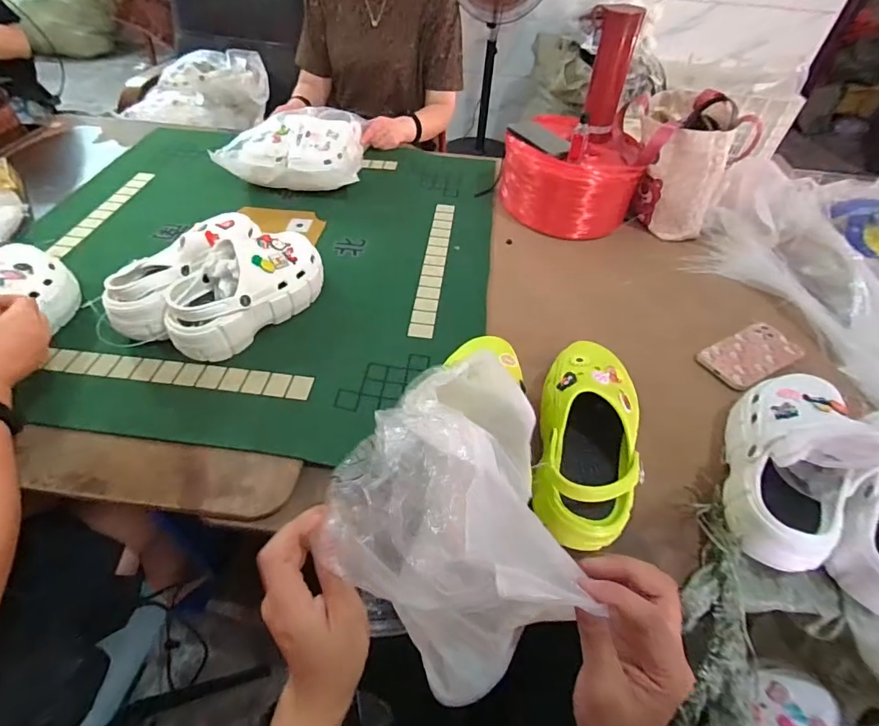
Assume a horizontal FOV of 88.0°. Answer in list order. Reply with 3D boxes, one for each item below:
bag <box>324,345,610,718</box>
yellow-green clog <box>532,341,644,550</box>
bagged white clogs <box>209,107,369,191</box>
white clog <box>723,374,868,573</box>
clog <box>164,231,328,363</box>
[{"bbox_3d":[0.007,0.097,0.341,0.156,0.123,0.231,3,48,-3],"label":"bag"},{"bbox_3d":[0.177,0.079,0.530,0.112,0.081,0.241,13,48,6],"label":"yellow-green clog"},{"bbox_3d":[-0.307,-0.464,0.990,0.282,0.112,0.223,5,48,0],"label":"bagged white clogs"},{"bbox_3d":[0.408,0.098,0.521,0.101,0.104,0.247,25,51,16],"label":"white clog"},{"bbox_3d":[-0.285,-0.114,0.677,0.105,0.110,0.246,33,54,23],"label":"clog"}]

